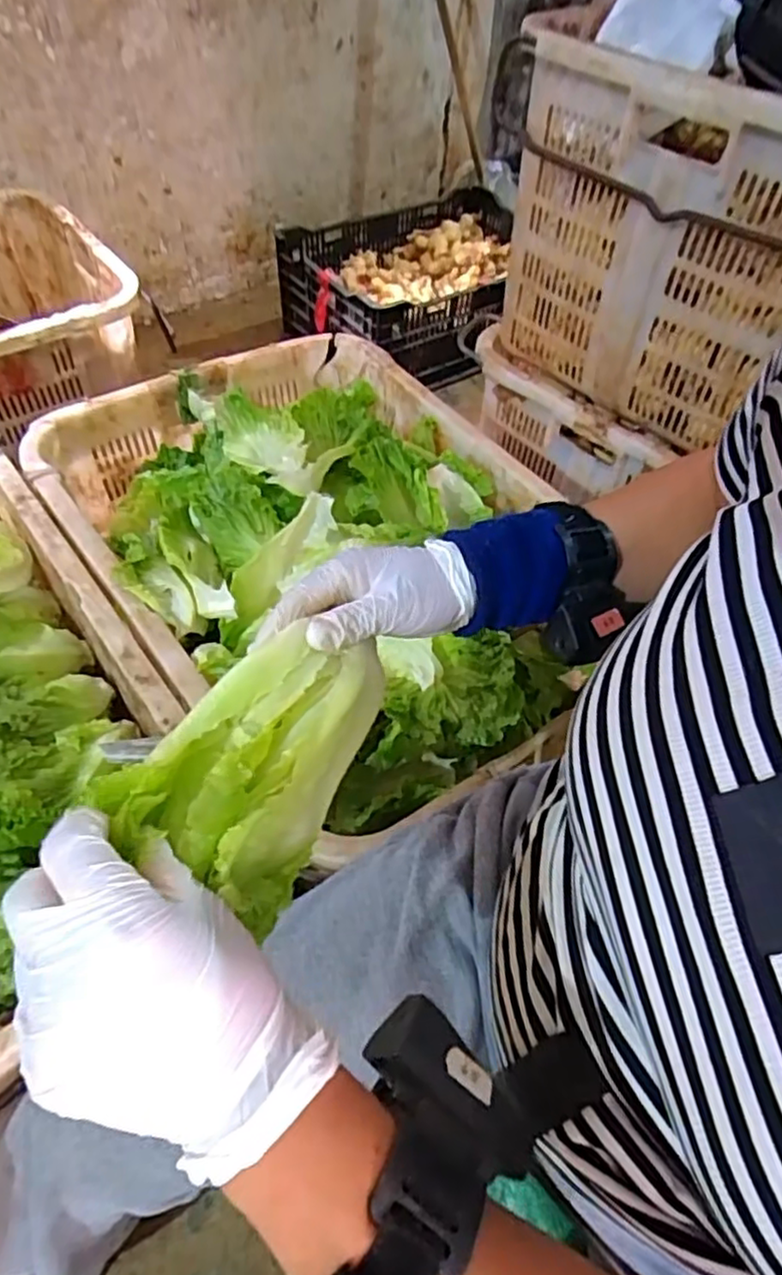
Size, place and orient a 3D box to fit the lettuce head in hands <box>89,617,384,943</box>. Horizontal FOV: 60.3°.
[{"bbox_3d":[-0.064,0.056,0.339,0.081,0.070,0.146,22,54,11],"label":"lettuce head in hands"}]

